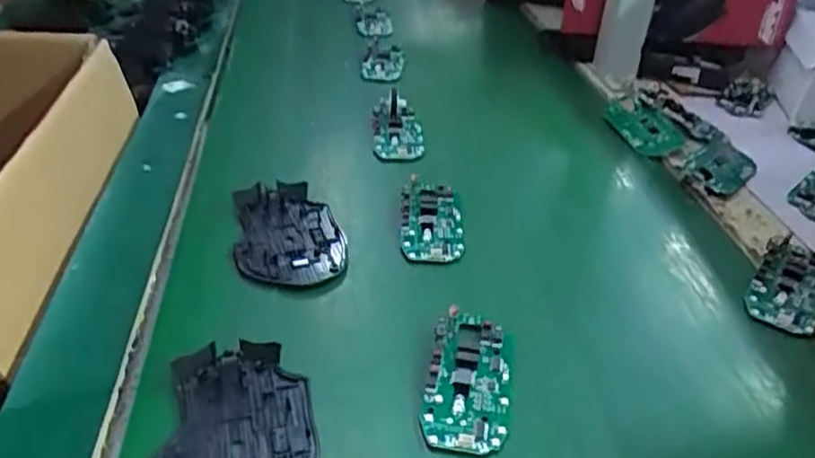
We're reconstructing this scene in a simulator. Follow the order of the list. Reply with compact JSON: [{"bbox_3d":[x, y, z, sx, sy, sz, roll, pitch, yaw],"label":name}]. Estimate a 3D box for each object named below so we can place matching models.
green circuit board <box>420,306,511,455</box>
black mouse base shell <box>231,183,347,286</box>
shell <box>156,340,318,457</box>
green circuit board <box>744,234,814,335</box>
[{"bbox_3d":[0.033,0.080,0.368,0.043,0.014,0.090,6,36,6],"label":"green circuit board"},{"bbox_3d":[-0.083,0.002,0.476,0.072,0.026,0.095,-5,36,-10],"label":"black mouse base shell"},{"bbox_3d":[-0.082,0.100,0.326,0.071,0.014,0.107,-3,36,-6],"label":"shell"},{"bbox_3d":[0.252,0.038,0.442,0.045,0.015,0.083,23,41,27],"label":"green circuit board"}]

